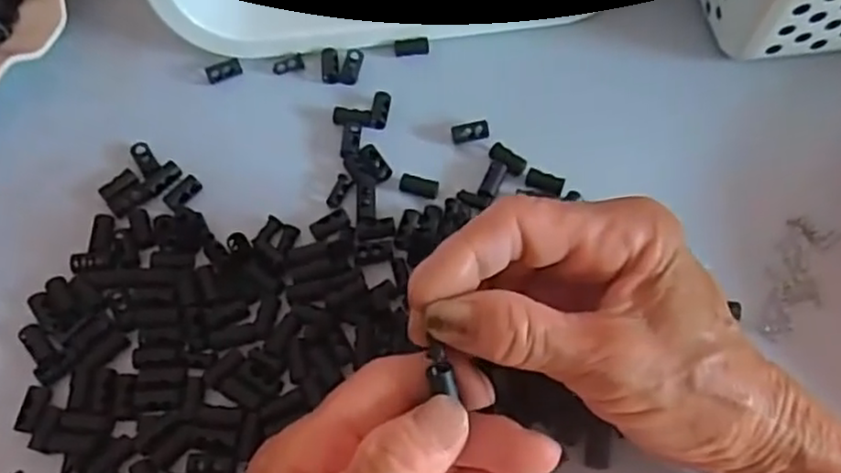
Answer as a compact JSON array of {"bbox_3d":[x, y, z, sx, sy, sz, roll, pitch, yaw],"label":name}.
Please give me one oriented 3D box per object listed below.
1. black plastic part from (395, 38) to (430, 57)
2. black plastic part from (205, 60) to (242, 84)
[{"bbox_3d":[-0.004,-0.100,0.366,0.018,0.004,0.009,-8,63,-2],"label":"black plastic part"},{"bbox_3d":[-0.102,-0.086,0.360,0.017,0.007,0.007,-22,67,-9],"label":"black plastic part"}]

